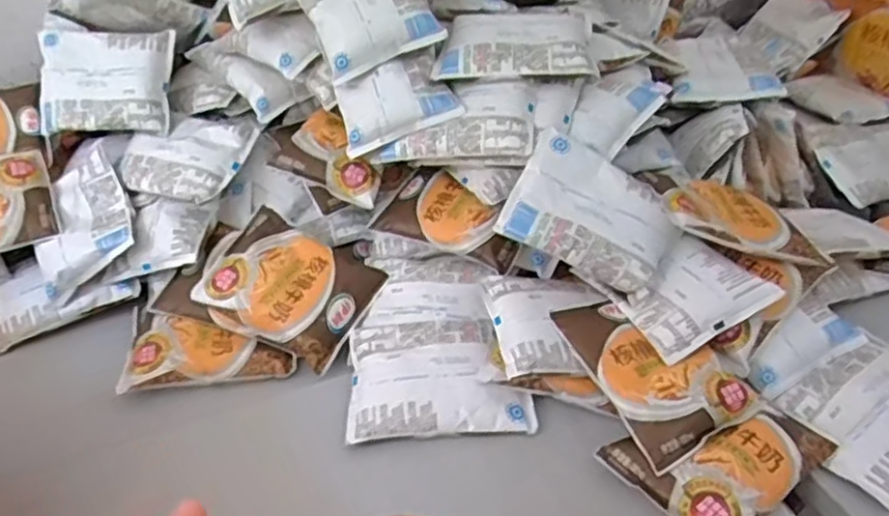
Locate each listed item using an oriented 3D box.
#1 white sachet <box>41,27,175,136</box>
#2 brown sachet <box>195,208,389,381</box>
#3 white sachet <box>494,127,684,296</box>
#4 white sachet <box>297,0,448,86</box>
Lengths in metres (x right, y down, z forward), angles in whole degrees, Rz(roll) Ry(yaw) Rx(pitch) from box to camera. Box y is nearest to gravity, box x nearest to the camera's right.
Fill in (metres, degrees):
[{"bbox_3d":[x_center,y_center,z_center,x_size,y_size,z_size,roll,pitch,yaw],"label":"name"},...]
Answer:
[{"bbox_3d":[-0.307,-0.160,0.659,0.118,0.092,0.021,1,-6,3],"label":"white sachet"},{"bbox_3d":[-0.121,0.019,0.586,0.128,0.028,0.102,28,63,11],"label":"brown sachet"},{"bbox_3d":[0.112,-0.034,0.537,0.122,0.020,0.095,26,68,4],"label":"white sachet"},{"bbox_3d":[-0.070,-0.216,0.592,0.095,0.021,0.126,-24,73,1],"label":"white sachet"}]

